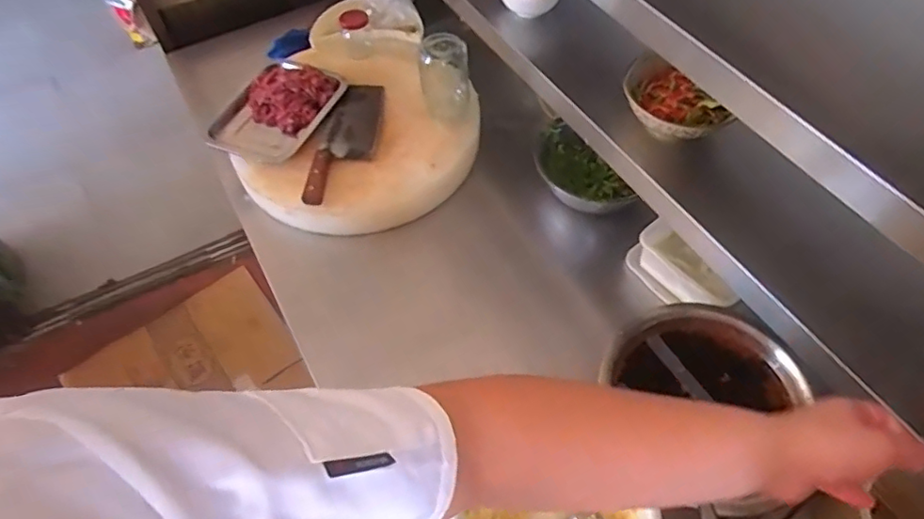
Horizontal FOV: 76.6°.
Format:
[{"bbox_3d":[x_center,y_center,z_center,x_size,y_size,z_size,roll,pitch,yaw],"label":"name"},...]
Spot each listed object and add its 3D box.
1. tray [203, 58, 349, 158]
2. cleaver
[{"bbox_3d":[-0.334,-0.272,1.063,0.175,0.053,0.242,22,59,16],"label":"tray"},{"bbox_3d":[-0.197,-0.204,1.027,0.085,0.031,0.279,7,56,7],"label":"cleaver"}]

